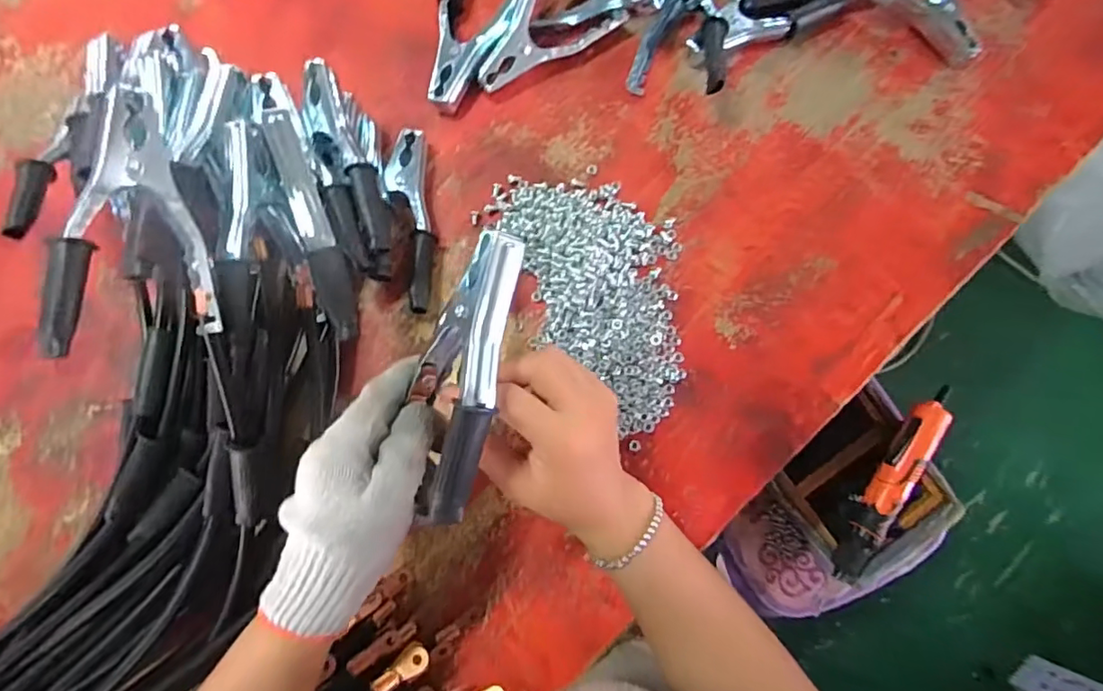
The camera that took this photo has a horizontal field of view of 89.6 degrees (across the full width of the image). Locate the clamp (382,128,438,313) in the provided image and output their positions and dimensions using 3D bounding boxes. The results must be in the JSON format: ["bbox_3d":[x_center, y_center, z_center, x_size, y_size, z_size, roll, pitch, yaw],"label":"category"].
[{"bbox_3d":[-0.109,-0.097,0.438,0.034,0.024,0.146,-9,80,-1],"label":"clamp"}]

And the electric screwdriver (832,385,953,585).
[{"bbox_3d":[0.398,0.157,0.645,0.051,0.035,0.244,36,81,5],"label":"electric screwdriver"}]

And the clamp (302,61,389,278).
[{"bbox_3d":[-0.146,-0.125,0.392,0.034,0.031,0.147,-23,81,-5],"label":"clamp"}]

